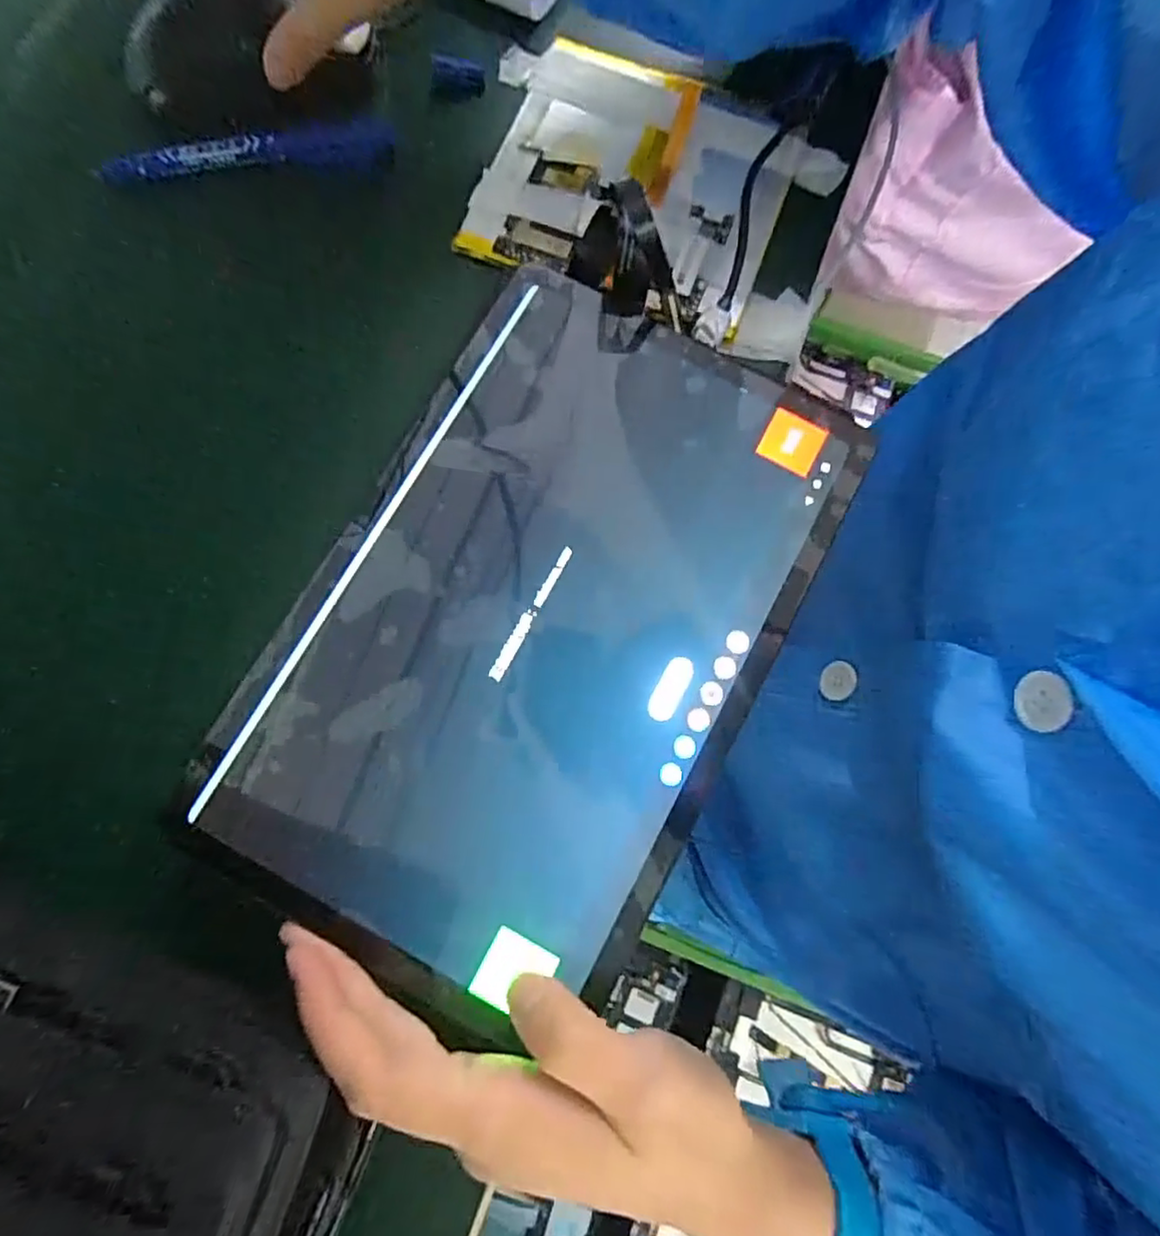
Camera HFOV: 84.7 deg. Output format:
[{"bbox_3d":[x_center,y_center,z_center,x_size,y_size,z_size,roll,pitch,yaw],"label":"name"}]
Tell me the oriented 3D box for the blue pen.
[{"bbox_3d":[-0.153,-0.207,0.286,0.119,0.013,0.011,-10,79,-2],"label":"blue pen"}]

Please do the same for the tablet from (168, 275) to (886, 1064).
[{"bbox_3d":[-0.012,0.001,0.221,0.150,0.010,0.239,29,80,5],"label":"tablet"}]

